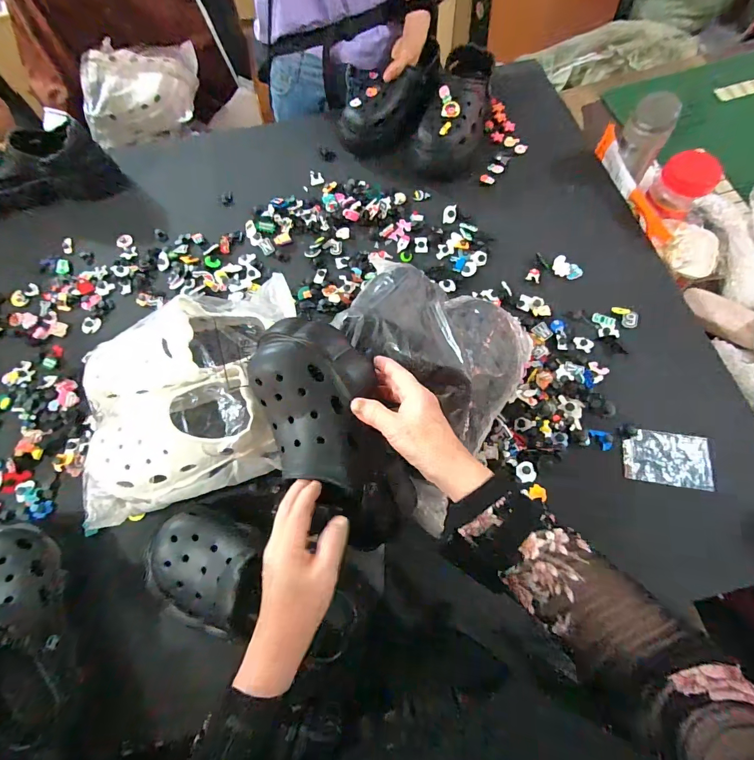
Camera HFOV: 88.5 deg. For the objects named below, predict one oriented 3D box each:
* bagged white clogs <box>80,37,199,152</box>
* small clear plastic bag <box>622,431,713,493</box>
[{"bbox_3d":[-0.624,-0.741,1.010,0.283,0.109,0.271,-3,70,1],"label":"bagged white clogs"},{"bbox_3d":[0.393,0.107,0.525,0.112,0.012,0.070,6,70,5],"label":"small clear plastic bag"}]

